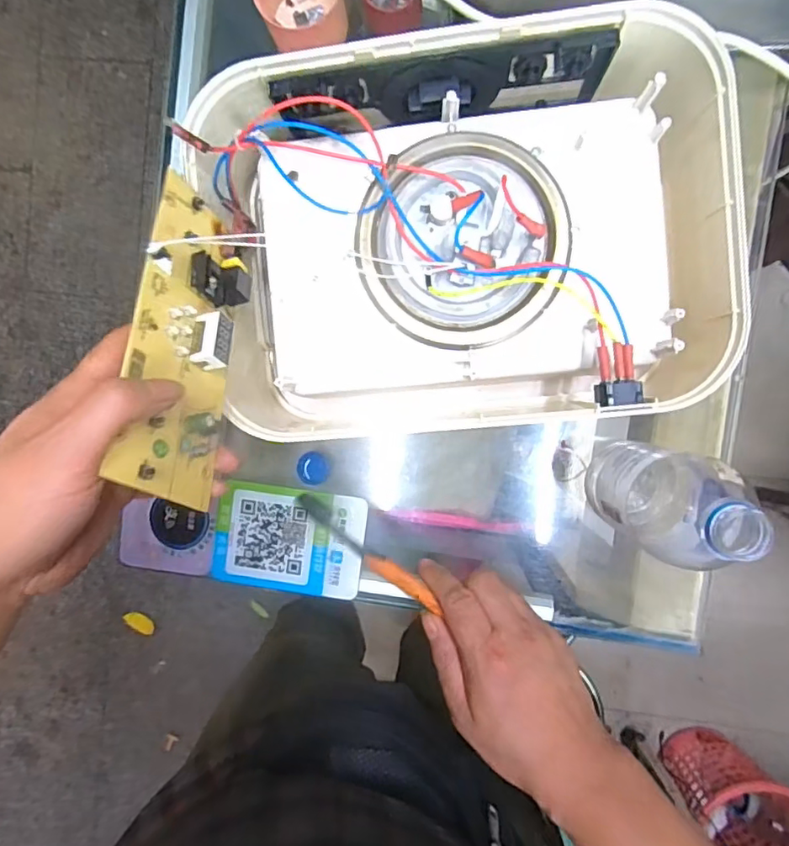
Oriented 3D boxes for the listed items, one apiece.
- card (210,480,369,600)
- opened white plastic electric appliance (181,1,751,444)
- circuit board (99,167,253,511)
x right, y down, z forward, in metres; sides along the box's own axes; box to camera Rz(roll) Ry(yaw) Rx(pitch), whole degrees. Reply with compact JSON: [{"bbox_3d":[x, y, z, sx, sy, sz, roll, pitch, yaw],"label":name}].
[{"bbox_3d":[-0.089,0.099,0.458,0.124,0.006,0.088,8,94,3],"label":"card"},{"bbox_3d":[0.043,-0.123,0.381,0.339,0.102,0.250,-5,93,3],"label":"opened white plastic electric appliance"},{"bbox_3d":[-0.114,-0.051,0.312,0.017,0.072,0.190,-9,68,21],"label":"circuit board"}]

